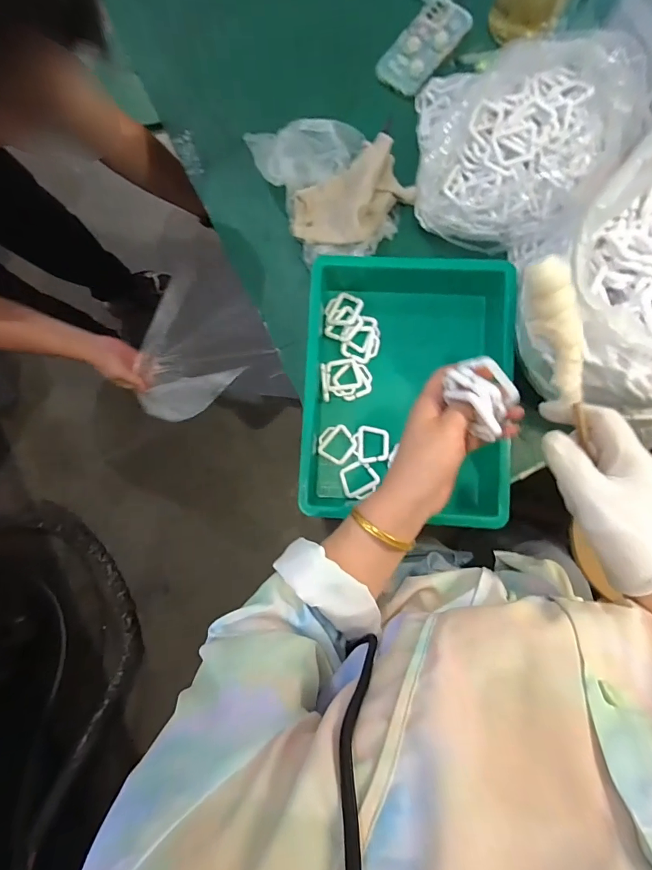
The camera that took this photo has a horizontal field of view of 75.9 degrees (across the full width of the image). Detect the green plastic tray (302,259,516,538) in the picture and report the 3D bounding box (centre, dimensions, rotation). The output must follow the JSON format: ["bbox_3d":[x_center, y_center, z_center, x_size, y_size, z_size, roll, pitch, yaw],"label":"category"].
[{"bbox_3d":[0.107,-0.065,0.577,0.260,0.093,0.351,3,86,4],"label":"green plastic tray"}]

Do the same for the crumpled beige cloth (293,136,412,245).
[{"bbox_3d":[0.039,-0.333,0.599,0.186,0.054,0.115,-29,85,1],"label":"crumpled beige cloth"}]

